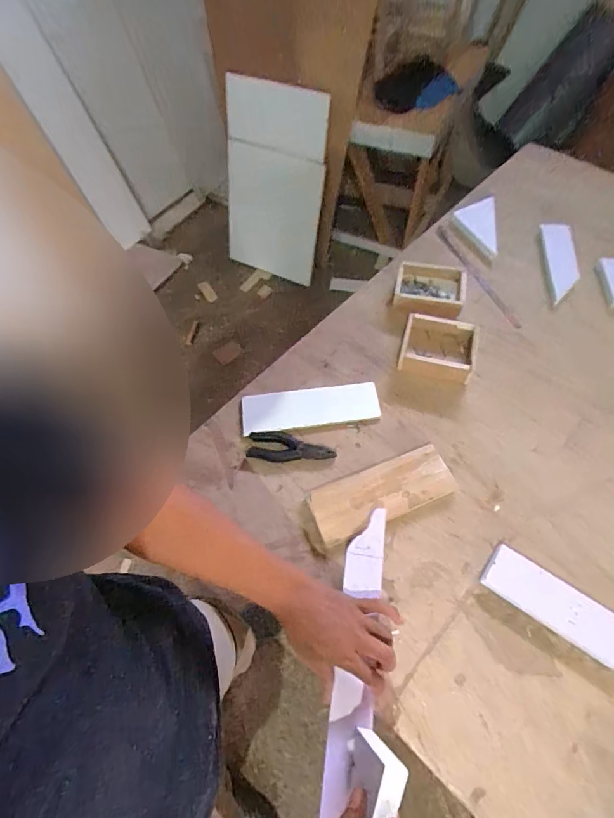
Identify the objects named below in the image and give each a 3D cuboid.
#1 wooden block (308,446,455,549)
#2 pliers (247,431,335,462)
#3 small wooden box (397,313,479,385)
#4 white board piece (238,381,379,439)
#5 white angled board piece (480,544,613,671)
[{"bbox_3d":[0.114,0.130,0.639,0.227,0.025,0.089,-20,64,-7],"label":"wooden block"},{"bbox_3d":[-0.028,0.065,0.695,0.146,0.009,0.051,7,63,7],"label":"pliers"},{"bbox_3d":[0.237,-0.110,0.746,0.125,0.045,0.108,15,64,11],"label":"small wooden box"},{"bbox_3d":[0.004,-0.003,0.730,0.238,0.012,0.078,-7,62,0],"label":"white board piece"},{"bbox_3d":[0.361,0.278,0.550,0.245,0.019,0.065,32,69,18],"label":"white angled board piece"}]

